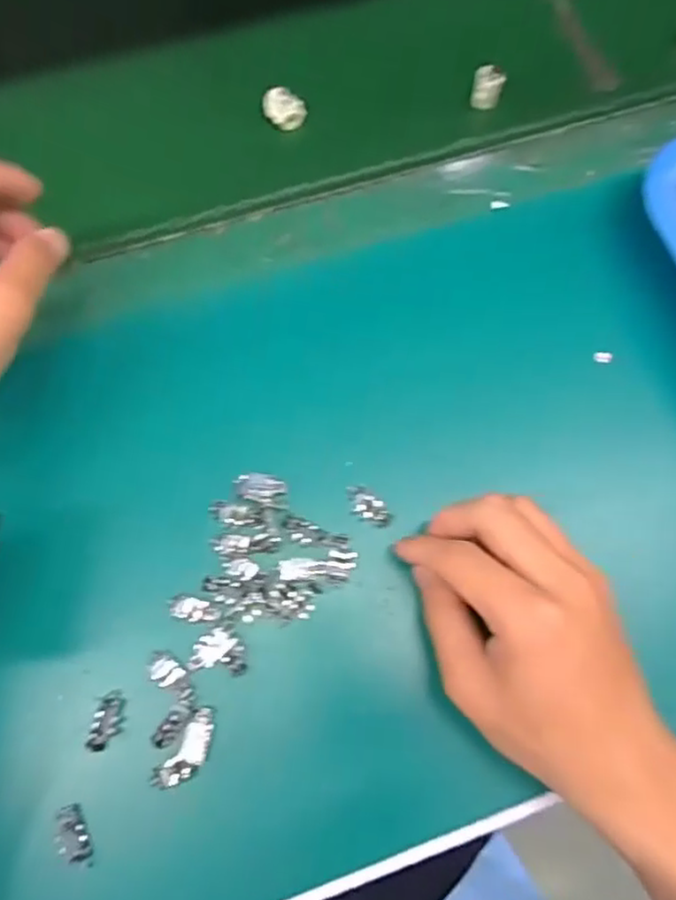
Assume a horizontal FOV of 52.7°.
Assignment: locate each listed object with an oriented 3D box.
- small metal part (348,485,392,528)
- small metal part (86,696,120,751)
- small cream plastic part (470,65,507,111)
[{"bbox_3d":[0.016,0.030,0.356,0.027,0.008,0.012,32,75,8],"label":"small metal part"},{"bbox_3d":[-0.110,0.129,0.322,0.011,0.006,0.024,14,61,3],"label":"small metal part"},{"bbox_3d":[0.093,-0.227,0.428,0.019,0.021,0.016,16,73,4],"label":"small cream plastic part"}]

